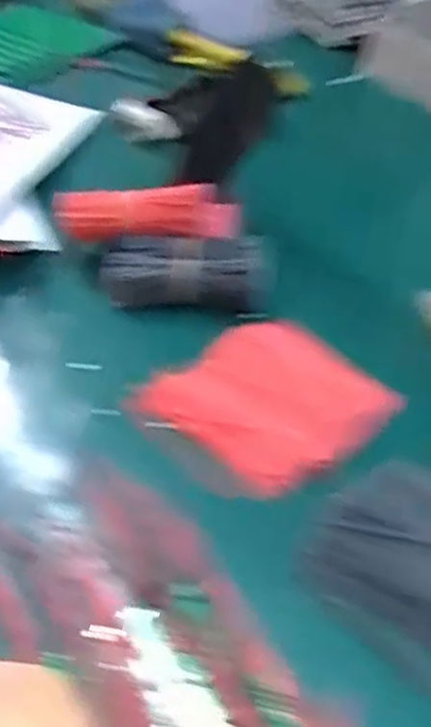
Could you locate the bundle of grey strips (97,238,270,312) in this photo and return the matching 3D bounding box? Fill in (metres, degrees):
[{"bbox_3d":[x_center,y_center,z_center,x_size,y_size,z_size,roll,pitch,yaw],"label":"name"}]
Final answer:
[{"bbox_3d":[-0.023,-0.074,0.604,0.133,0.034,0.054,4,43,3],"label":"bundle of grey strips"}]

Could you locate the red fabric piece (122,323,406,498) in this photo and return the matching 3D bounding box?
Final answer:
[{"bbox_3d":[0.038,0.024,0.522,0.146,0.006,0.134,-31,52,-30],"label":"red fabric piece"}]

